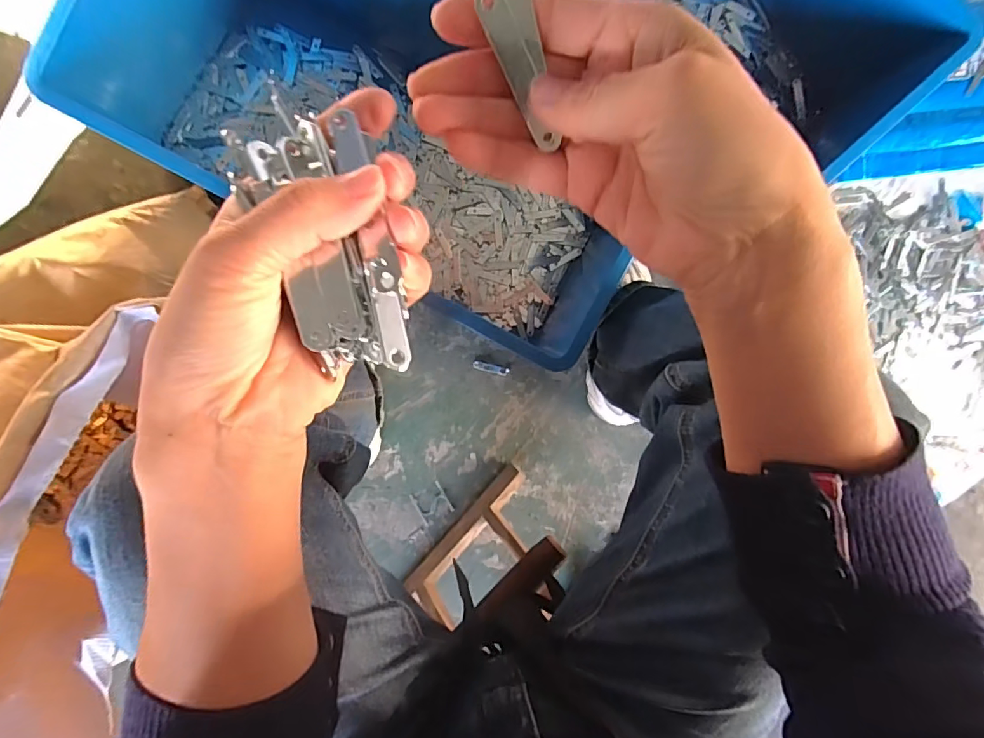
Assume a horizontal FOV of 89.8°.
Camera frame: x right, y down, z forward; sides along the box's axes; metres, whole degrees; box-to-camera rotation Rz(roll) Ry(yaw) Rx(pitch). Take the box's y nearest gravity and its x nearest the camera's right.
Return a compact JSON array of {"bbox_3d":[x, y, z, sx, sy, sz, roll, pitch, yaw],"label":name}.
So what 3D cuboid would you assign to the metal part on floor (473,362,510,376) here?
[{"bbox_3d":[0.000,0.000,0.721,0.054,0.004,0.013,13,94,-4],"label":"metal part on floor"}]

